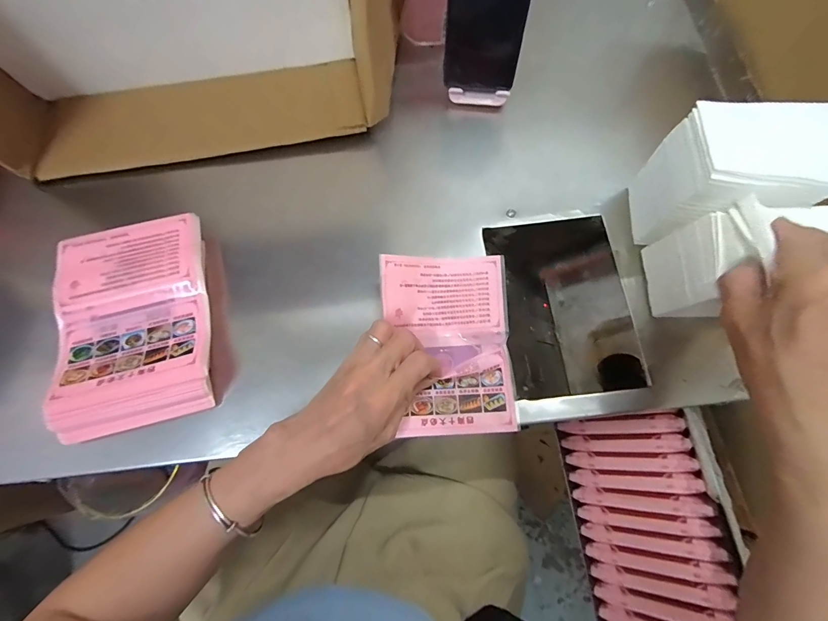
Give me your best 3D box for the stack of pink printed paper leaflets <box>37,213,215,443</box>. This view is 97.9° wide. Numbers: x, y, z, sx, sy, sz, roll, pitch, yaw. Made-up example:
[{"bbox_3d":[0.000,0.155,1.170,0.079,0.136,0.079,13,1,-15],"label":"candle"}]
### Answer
[{"bbox_3d":[-0.245,0.007,0.316,0.121,0.027,0.180,-14,74,-4],"label":"stack of pink printed paper leaflets"}]

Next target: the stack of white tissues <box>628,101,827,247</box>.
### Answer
[{"bbox_3d":[0.262,-0.108,0.311,0.113,0.100,0.080,4,73,2],"label":"stack of white tissues"}]

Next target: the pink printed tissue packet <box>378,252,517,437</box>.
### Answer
[{"bbox_3d":[0.031,0.026,0.321,0.110,0.032,0.158,-3,73,0],"label":"pink printed tissue packet"}]

